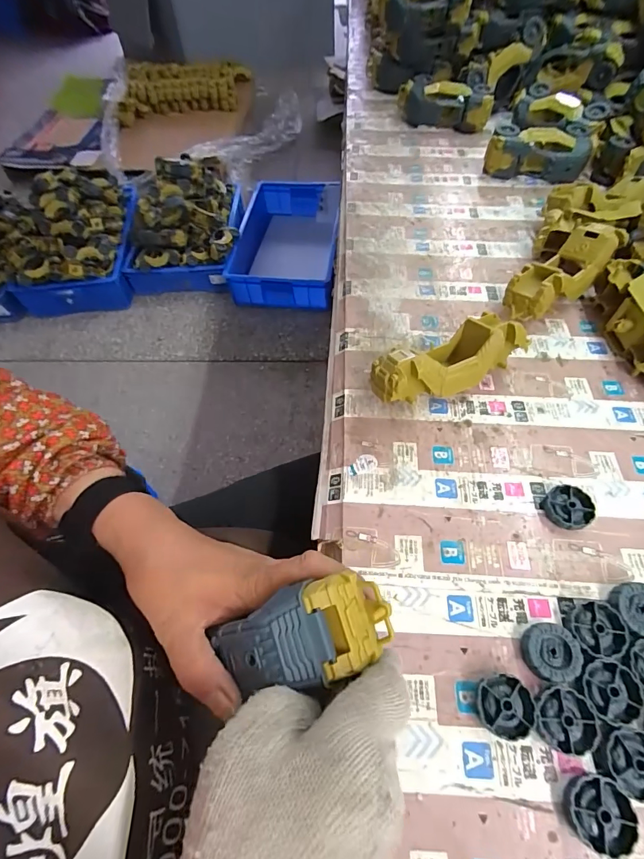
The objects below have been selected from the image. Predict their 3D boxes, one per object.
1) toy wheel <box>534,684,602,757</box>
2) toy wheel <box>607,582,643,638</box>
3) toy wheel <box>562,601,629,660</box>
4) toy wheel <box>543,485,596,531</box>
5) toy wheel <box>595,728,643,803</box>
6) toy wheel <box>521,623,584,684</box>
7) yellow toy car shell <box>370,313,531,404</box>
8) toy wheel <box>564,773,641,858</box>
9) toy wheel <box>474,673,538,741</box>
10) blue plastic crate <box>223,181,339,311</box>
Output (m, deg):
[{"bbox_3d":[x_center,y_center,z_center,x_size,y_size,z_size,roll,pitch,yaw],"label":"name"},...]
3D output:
[{"bbox_3d":[0.170,0.202,0.285,0.041,0.012,0.038,-1,58,2],"label":"toy wheel"},{"bbox_3d":[0.243,0.138,0.313,0.036,0.014,0.037,-1,58,2],"label":"toy wheel"},{"bbox_3d":[0.206,0.151,0.307,0.040,0.010,0.037,-1,58,2],"label":"toy wheel"},{"bbox_3d":[0.218,0.068,0.360,0.042,0.012,0.038,-14,58,-6],"label":"toy wheel"},{"bbox_3d":[0.204,0.221,0.269,0.042,0.012,0.037,2,58,4],"label":"toy wheel"},{"bbox_3d":[0.170,0.166,0.304,0.039,0.013,0.037,-1,58,2],"label":"toy wheel"},{"bbox_3d":[0.132,-0.068,0.424,0.168,0.061,0.063,-24,60,-12],"label":"yellow toy car shell"},{"bbox_3d":[0.177,0.245,0.260,0.038,0.014,0.039,-1,58,2],"label":"toy wheel"},{"bbox_3d":[0.130,0.196,0.289,0.038,0.012,0.038,-1,58,2],"label":"toy wheel"},{"bbox_3d":[-0.153,-0.756,1.647,0.425,0.137,0.685,2,58,4],"label":"blue plastic crate"}]

